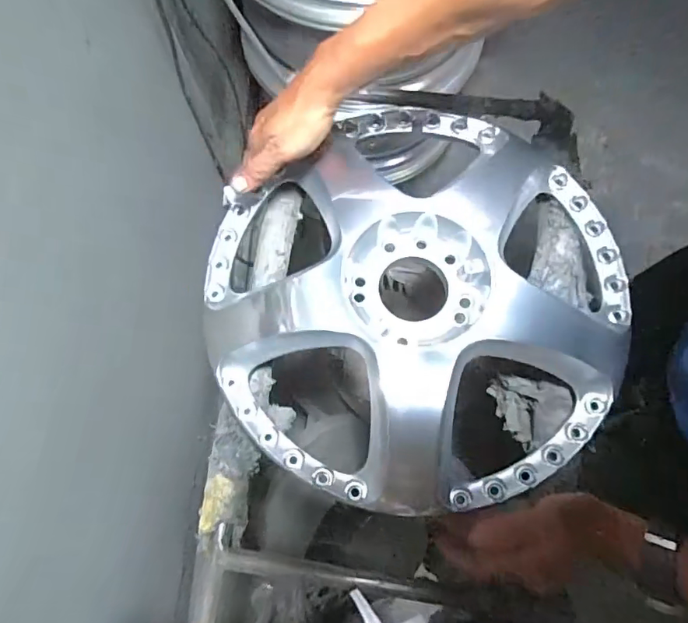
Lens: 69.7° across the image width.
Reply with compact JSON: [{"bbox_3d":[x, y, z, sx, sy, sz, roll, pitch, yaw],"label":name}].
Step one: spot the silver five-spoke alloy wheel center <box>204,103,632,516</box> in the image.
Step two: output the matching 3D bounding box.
[{"bbox_3d":[0.077,-0.023,0.502,0.423,0.061,0.404,0,73,1],"label":"silver five-spoke alloy wheel center"}]

